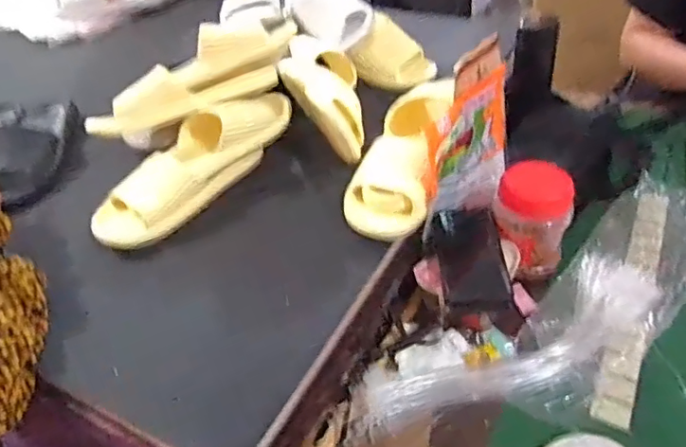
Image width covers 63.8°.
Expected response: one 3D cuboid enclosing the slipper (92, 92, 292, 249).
[{"bbox_3d":[-0.198,-0.090,0.737,0.310,0.077,0.105,-43,52,-18],"label":"slipper"}]

